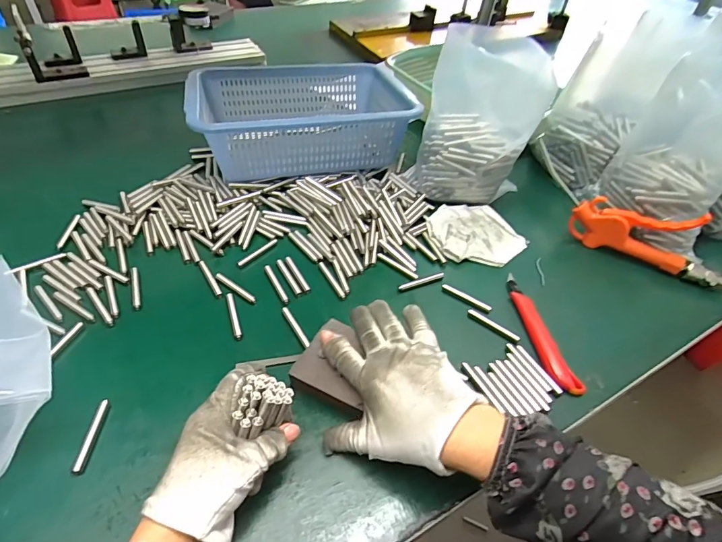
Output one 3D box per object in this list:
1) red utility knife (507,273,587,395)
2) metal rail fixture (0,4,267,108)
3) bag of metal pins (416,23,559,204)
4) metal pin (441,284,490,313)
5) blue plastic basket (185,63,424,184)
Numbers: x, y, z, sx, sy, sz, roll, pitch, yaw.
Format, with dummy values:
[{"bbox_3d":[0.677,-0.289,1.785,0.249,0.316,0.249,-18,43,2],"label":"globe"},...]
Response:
[{"bbox_3d":[0.182,0.060,0.443,0.022,0.012,0.147,-5,48,-11],"label":"red utility knife"},{"bbox_3d":[-0.417,-0.399,0.772,0.476,0.100,0.102,-23,53,-25],"label":"metal rail fixture"},{"bbox_3d":[0.150,-0.187,0.548,0.138,0.200,0.088,16,47,9],"label":"bag of metal pins"},{"bbox_3d":[0.116,0.029,0.470,0.058,0.007,0.007,32,52,22],"label":"metal pin"},{"bbox_3d":[-0.088,-0.231,0.629,0.297,0.094,0.221,-6,48,-11],"label":"blue plastic basket"}]

